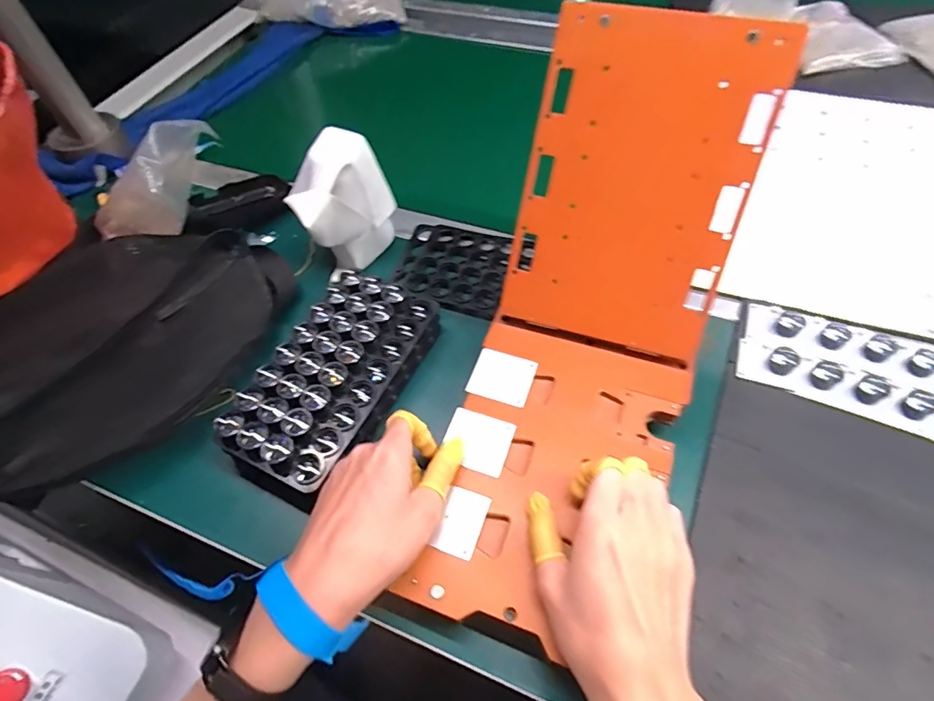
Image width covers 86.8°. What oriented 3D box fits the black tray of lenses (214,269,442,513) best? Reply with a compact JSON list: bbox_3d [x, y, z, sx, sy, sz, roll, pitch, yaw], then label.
[{"bbox_3d":[-0.111,0.019,0.413,0.098,0.030,0.200,22,60,17],"label":"black tray of lenses"}]

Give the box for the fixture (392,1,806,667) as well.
[{"bbox_3d":[0.088,-0.026,0.361,0.163,0.123,0.413,21,94,17],"label":"fixture"}]

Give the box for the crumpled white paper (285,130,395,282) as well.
[{"bbox_3d":[-0.123,-0.141,0.490,0.060,0.119,0.099,37,66,24],"label":"crumpled white paper"}]

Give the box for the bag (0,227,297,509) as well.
[{"bbox_3d":[-0.313,-0.009,0.447,0.224,0.055,0.285,19,60,16],"label":"bag"}]

